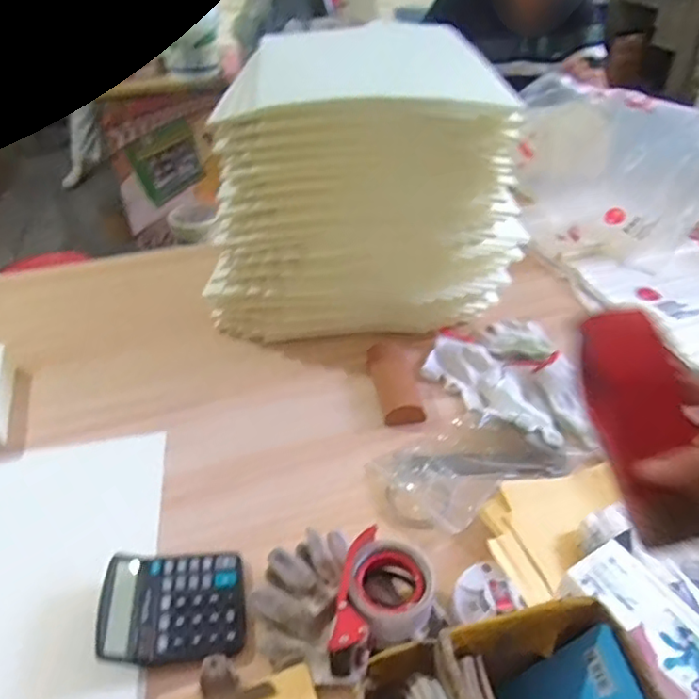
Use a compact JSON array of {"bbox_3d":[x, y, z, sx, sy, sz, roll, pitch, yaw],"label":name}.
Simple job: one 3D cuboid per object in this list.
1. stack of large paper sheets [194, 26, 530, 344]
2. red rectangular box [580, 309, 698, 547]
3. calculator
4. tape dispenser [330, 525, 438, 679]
[{"bbox_3d":[0.031,-0.311,1.077,0.503,0.382,0.522,1,36,2],"label":"stack of large paper sheets"},{"bbox_3d":[0.201,0.051,0.407,0.051,0.049,0.155,-7,74,-5],"label":"red rectangular box"},{"bbox_3d":[-0.186,0.263,0.629,0.137,0.047,0.132,-6,39,-3],"label":"calculator"},{"bbox_3d":[0.036,0.260,0.599,0.090,0.067,0.135,8,37,12],"label":"tape dispenser"}]

